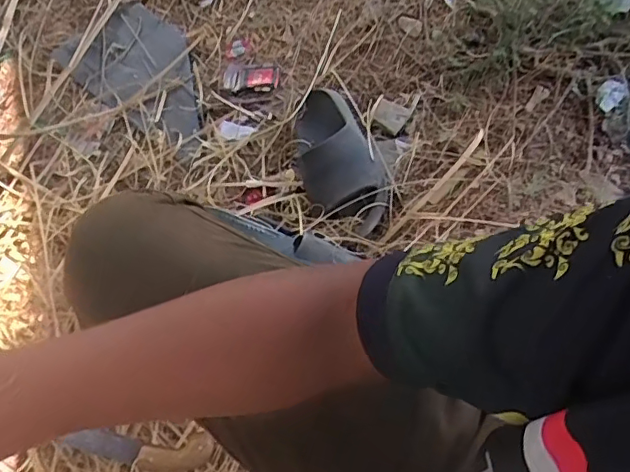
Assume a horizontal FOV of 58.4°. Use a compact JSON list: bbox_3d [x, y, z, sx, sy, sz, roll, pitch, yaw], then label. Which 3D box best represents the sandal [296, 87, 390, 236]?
[{"bbox_3d":[0.038,-0.139,0.877,0.124,0.072,0.259,-13,66,-3],"label":"sandal"}]

